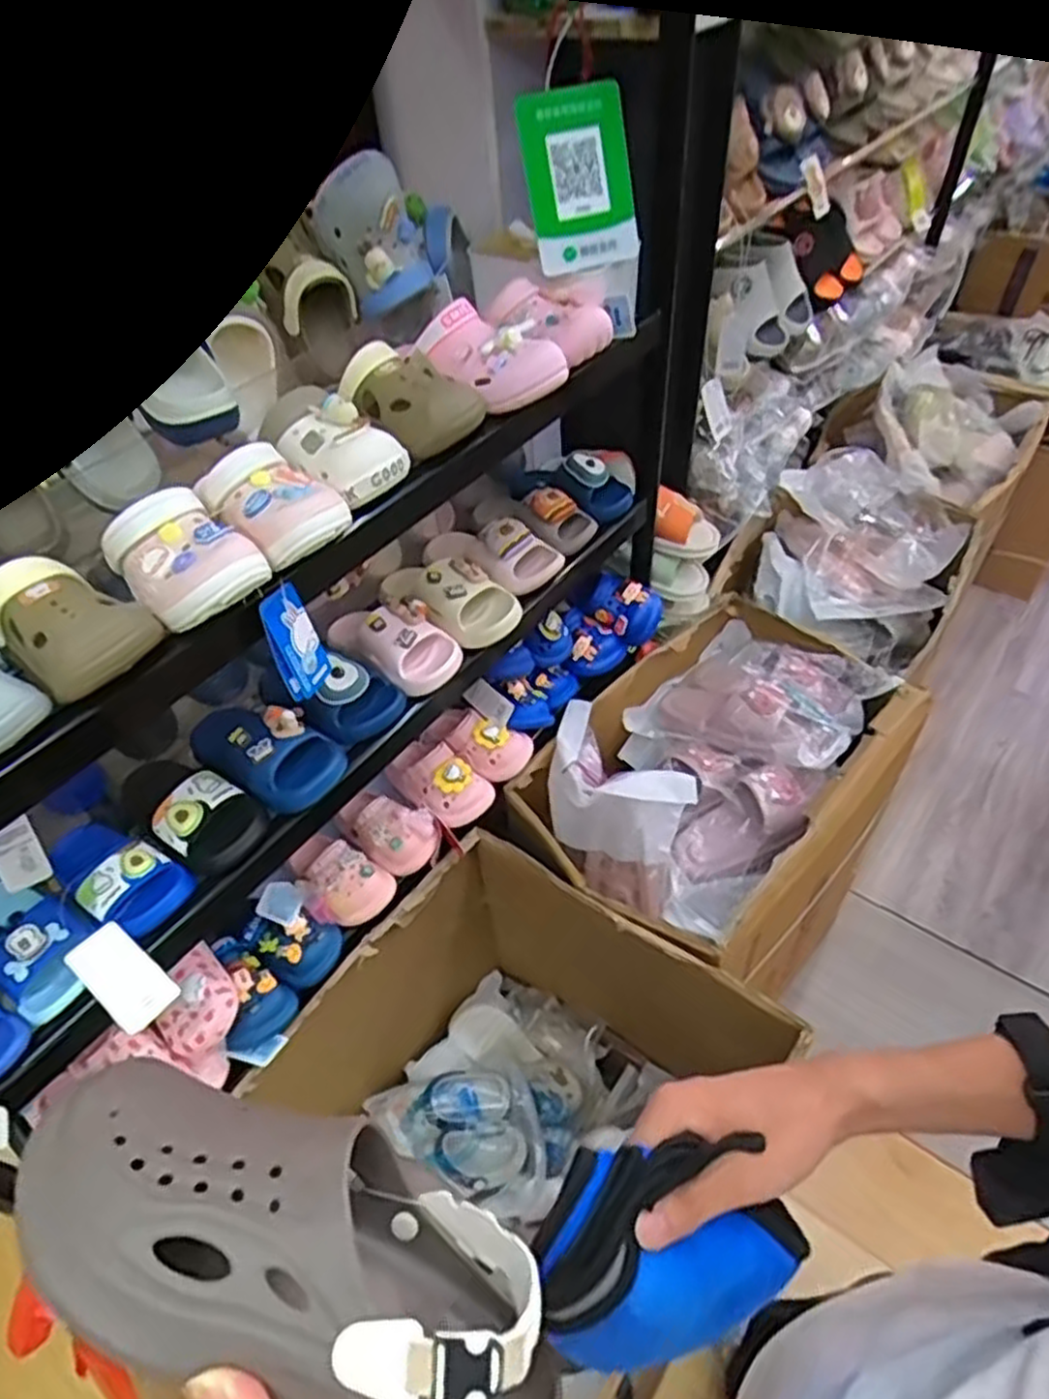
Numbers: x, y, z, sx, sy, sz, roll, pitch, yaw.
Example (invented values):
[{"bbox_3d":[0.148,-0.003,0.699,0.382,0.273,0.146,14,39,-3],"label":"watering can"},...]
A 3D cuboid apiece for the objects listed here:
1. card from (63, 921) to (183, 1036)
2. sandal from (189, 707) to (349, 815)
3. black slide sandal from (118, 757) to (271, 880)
[{"bbox_3d":[-0.351,0.240,0.671,0.094,0.007,0.051,44,54,8],"label":"card"},{"bbox_3d":[-0.279,0.038,0.811,0.183,0.067,0.095,28,55,27],"label":"sandal"},{"bbox_3d":[-0.349,0.106,0.788,0.186,0.064,0.084,18,50,37],"label":"black slide sandal"}]

